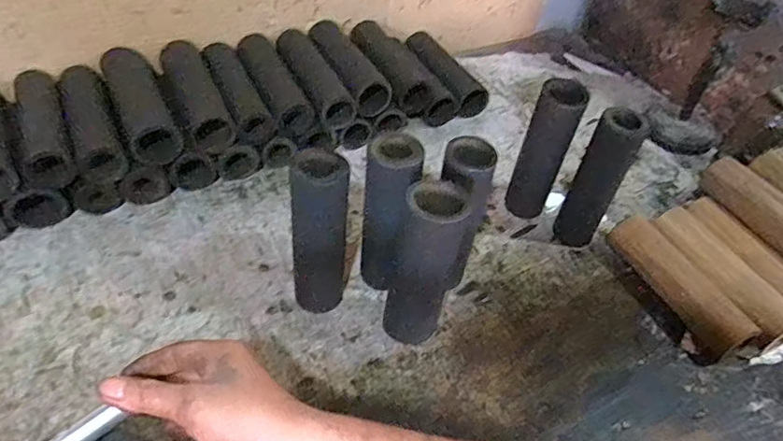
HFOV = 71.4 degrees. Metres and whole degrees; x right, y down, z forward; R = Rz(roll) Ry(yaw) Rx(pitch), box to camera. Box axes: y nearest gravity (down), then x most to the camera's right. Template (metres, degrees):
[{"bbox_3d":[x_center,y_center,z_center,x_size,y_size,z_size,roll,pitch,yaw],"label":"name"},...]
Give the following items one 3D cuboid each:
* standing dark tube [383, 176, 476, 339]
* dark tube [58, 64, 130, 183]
[{"bbox_3d":[0.032,0.042,0.525,0.064,0.176,0.061,8,43,1],"label":"standing dark tube"},{"bbox_3d":[-0.359,-0.120,0.656,0.051,0.051,0.172,-18,48,-23],"label":"dark tube"}]

